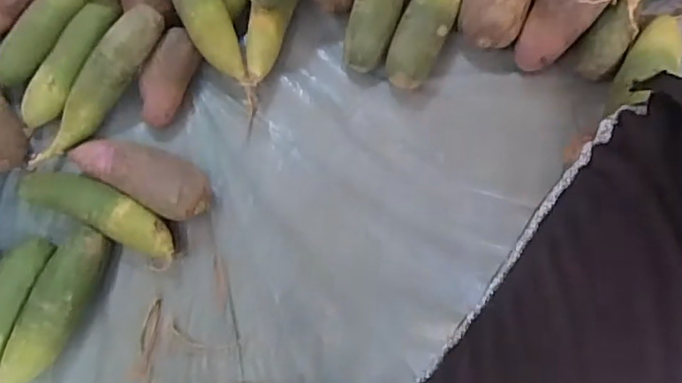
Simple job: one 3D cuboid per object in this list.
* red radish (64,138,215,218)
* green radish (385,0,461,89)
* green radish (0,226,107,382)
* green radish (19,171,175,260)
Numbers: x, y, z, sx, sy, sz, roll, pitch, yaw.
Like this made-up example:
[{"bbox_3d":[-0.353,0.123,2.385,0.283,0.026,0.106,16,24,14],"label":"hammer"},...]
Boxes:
[{"bbox_3d":[-0.237,-0.027,0.644,0.177,0.063,0.067,28,79,7],"label":"red radish"},{"bbox_3d":[0.105,-0.201,0.681,0.059,0.054,0.160,28,79,7],"label":"green radish"},{"bbox_3d":[-0.322,0.139,0.610,0.055,0.052,0.204,23,79,7],"label":"green radish"},{"bbox_3d":[-0.280,0.023,0.645,0.197,0.049,0.055,23,79,7],"label":"green radish"}]

